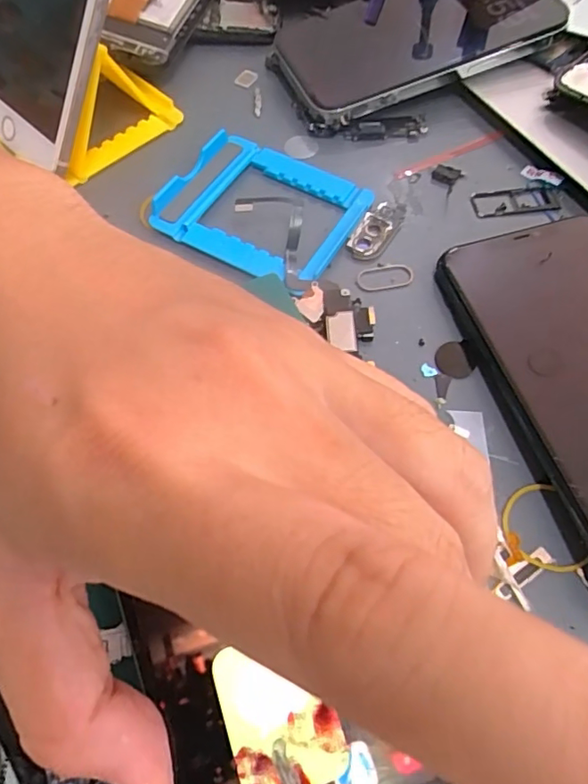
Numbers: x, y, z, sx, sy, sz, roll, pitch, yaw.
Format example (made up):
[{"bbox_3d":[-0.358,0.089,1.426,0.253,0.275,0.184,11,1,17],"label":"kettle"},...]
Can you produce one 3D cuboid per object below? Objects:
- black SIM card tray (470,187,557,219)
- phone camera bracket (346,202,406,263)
[{"bbox_3d":[0.103,-0.090,0.253,0.038,0.004,0.017,-5,62,-5],"label":"black SIM card tray"},{"bbox_3d":[0.038,-0.074,0.244,0.016,0.004,0.037,28,64,13],"label":"phone camera bracket"}]

